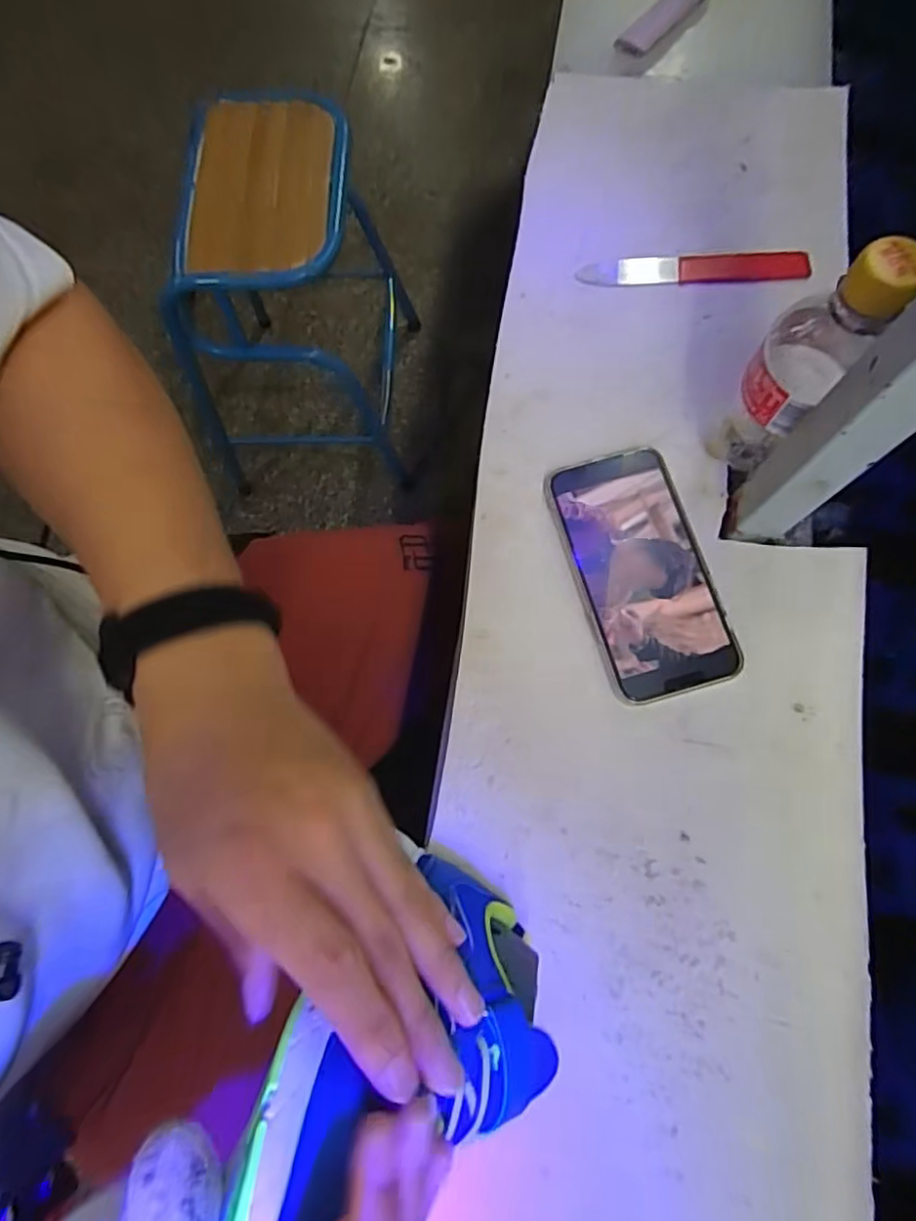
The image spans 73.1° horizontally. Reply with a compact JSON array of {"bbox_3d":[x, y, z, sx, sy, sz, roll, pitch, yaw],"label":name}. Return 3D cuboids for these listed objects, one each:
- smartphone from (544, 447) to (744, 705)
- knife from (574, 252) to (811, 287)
[{"bbox_3d":[0.119,-0.025,0.401,0.083,0.015,0.161,-16,75,-2],"label":"smartphone"},{"bbox_3d":[0.173,-0.252,0.457,0.164,0.009,0.024,-1,75,2],"label":"knife"}]

